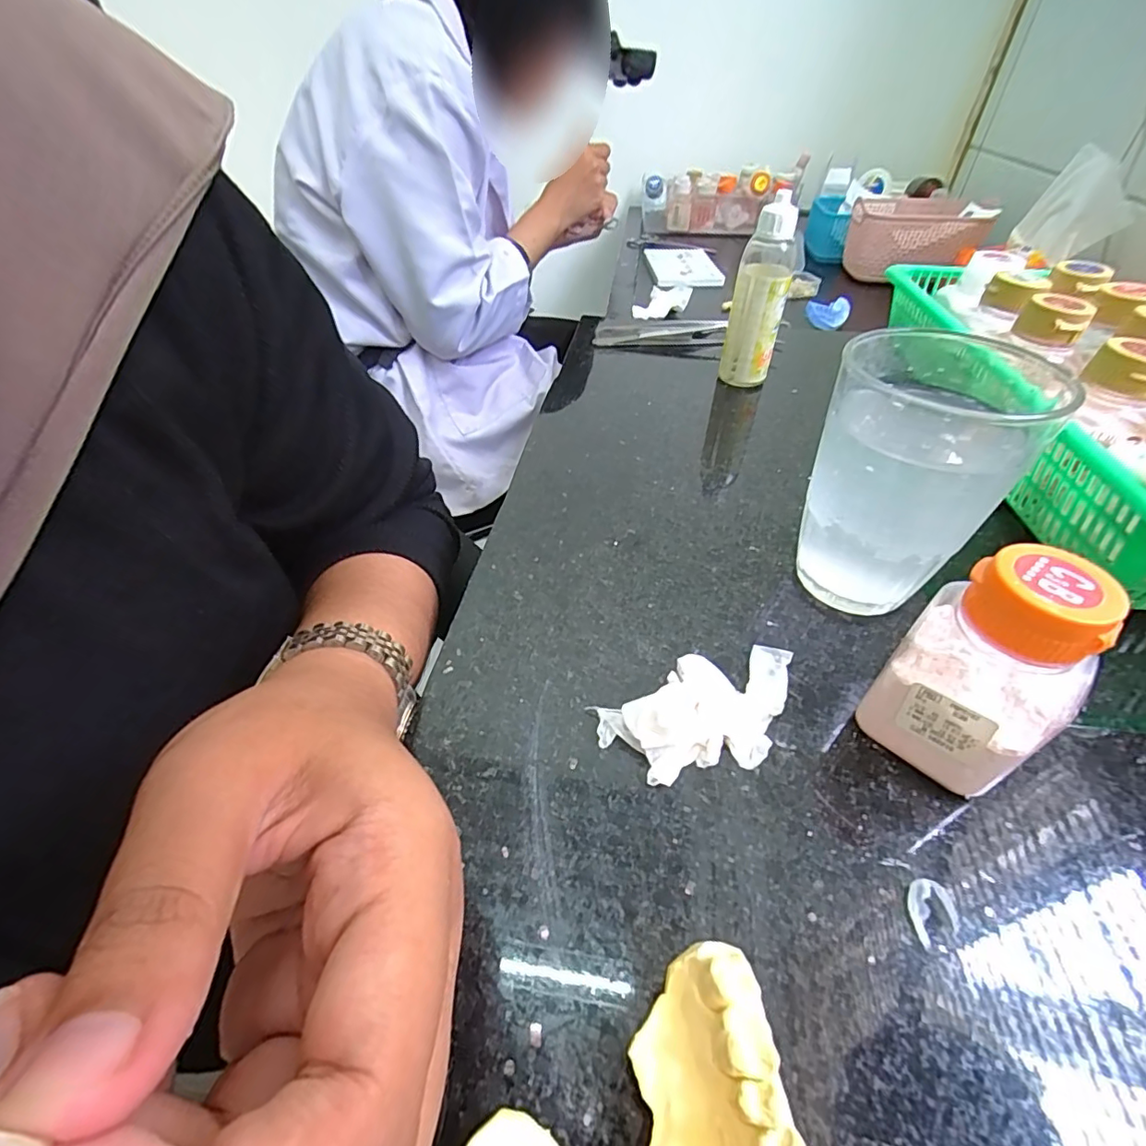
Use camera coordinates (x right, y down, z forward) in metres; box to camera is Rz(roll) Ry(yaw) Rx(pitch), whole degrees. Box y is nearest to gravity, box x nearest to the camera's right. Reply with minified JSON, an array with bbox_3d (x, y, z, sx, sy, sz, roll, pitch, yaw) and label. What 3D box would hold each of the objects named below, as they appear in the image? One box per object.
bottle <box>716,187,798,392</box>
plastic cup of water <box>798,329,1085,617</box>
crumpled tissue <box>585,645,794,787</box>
[{"bbox_3d":[0.116,-0.169,0.341,0.032,0.109,0.034,14,45,15],"label":"bottle"},{"bbox_3d":[0.122,-0.033,0.204,0.066,0.098,0.064,16,46,17],"label":"plastic cup of water"},{"bbox_3d":[0.048,0.045,0.183,0.075,0.016,0.036,-14,45,-14],"label":"crumpled tissue"}]

